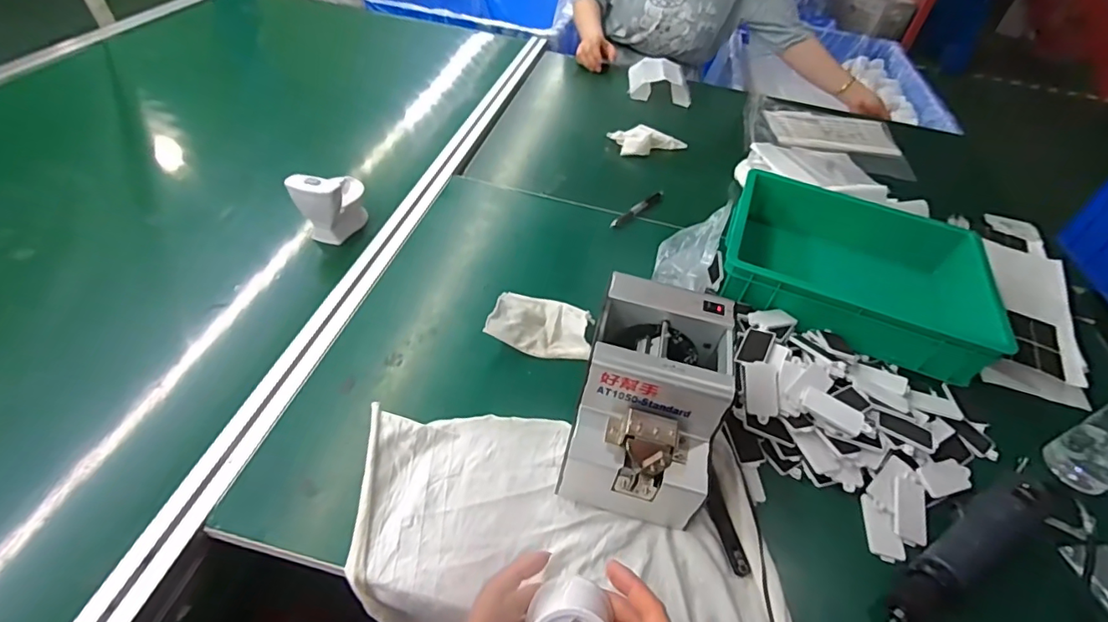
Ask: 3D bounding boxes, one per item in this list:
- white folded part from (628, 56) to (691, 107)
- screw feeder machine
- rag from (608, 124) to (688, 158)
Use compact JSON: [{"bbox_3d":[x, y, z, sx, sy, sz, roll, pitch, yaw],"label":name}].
[{"bbox_3d":[0.232,-0.511,1.156,0.144,0.051,0.128,11,46,3],"label":"white folded part"},{"bbox_3d":[0.092,0.086,0.507,0.124,0.145,0.174,16,46,7],"label":"screw feeder machine"},{"bbox_3d":[0.178,-0.317,0.971,0.149,0.035,0.059,1,46,-8],"label":"rag"}]

